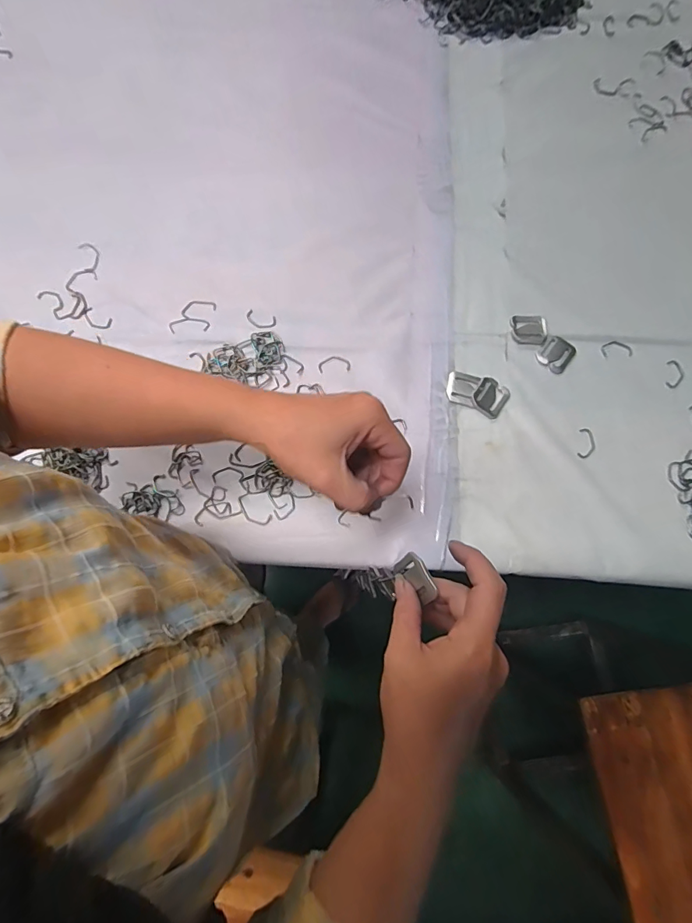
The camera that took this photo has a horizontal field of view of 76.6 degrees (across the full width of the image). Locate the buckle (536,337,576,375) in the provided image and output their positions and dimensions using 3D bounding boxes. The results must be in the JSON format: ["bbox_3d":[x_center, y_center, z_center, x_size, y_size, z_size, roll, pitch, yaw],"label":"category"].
[{"bbox_3d":[0.234,-0.119,0.484,0.036,0.004,0.038,40,80,9],"label":"buckle"}]

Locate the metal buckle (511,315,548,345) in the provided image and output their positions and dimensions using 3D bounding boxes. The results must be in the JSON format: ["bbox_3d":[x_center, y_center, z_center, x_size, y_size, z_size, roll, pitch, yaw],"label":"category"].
[{"bbox_3d":[0.205,-0.147,0.488,0.039,0.004,0.036,-1,77,0],"label":"metal buckle"}]

